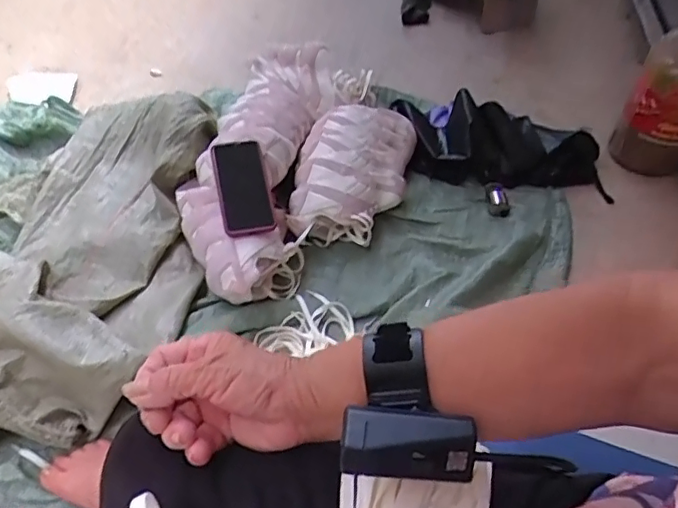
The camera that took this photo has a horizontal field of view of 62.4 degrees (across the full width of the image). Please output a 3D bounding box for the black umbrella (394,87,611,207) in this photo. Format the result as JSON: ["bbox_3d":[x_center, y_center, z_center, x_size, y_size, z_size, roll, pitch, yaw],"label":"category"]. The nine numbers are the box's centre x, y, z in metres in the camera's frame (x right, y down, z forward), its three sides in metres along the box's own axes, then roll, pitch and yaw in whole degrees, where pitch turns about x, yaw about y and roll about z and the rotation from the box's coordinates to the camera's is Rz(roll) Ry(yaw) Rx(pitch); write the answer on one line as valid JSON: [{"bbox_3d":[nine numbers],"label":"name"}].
[{"bbox_3d":[0.368,-0.255,1.261,0.481,0.146,0.228,14,50,3],"label":"black umbrella"}]

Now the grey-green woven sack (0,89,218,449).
[{"bbox_3d":[-0.418,0.000,0.895,0.367,0.128,0.705,2,50,-6],"label":"grey-green woven sack"}]

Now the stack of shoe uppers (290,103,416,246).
[{"bbox_3d":[0.027,-0.160,1.108,0.207,0.118,0.352,14,50,4],"label":"stack of shoe uppers"}]

